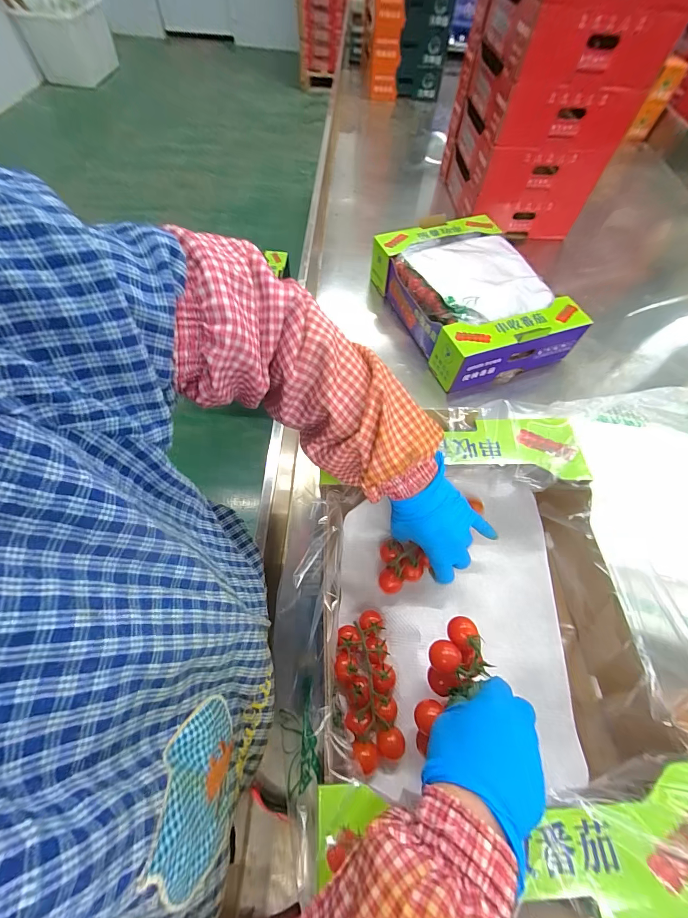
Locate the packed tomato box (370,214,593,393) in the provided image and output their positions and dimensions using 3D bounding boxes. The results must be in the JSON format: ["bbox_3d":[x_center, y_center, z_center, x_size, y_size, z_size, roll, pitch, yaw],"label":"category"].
[{"bbox_3d":[0.273,-0.374,0.771,0.298,0.111,0.416,-17,63,-11],"label":"packed tomato box"}]

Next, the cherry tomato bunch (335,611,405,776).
[{"bbox_3d":[0.023,0.220,0.342,0.053,0.024,0.118,-10,62,-7],"label":"cherry tomato bunch"}]

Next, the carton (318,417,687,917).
[{"bbox_3d":[0.123,0.151,0.345,0.282,0.109,0.361,-1,62,-2],"label":"carton"}]

